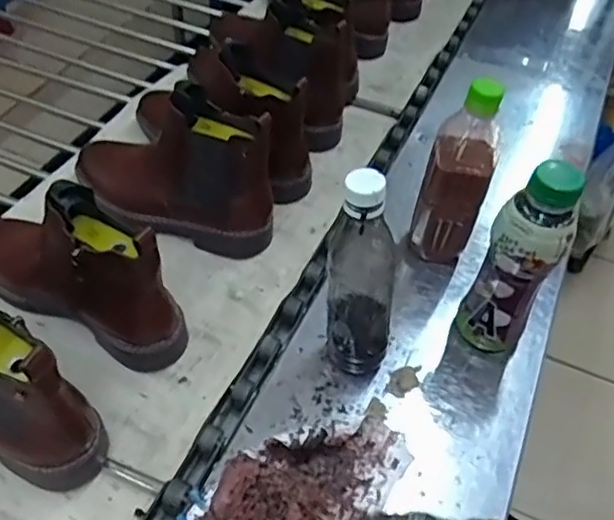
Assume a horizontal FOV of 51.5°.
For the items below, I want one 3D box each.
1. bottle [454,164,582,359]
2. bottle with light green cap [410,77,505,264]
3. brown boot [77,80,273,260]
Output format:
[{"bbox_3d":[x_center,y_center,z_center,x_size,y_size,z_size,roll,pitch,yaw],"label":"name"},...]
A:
[{"bbox_3d":[0.184,0.006,0.563,0.058,0.203,0.054,25,51,16],"label":"bottle"},{"bbox_3d":[0.155,-0.093,0.641,0.058,0.201,0.072,18,49,10],"label":"bottle with light green cap"},{"bbox_3d":[-0.151,-0.104,0.689,0.243,0.162,0.089,15,49,8],"label":"brown boot"}]

